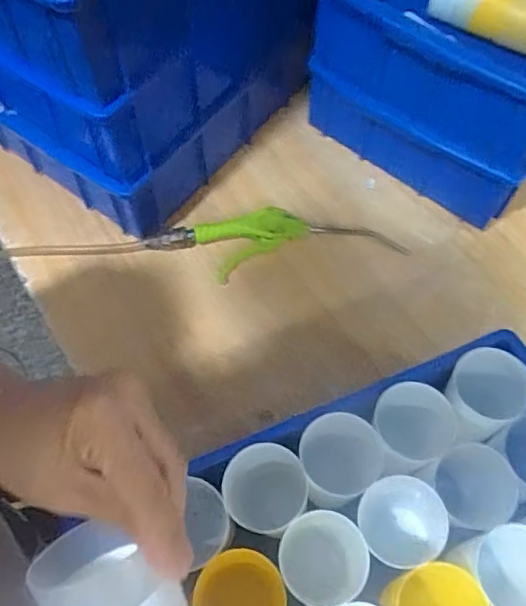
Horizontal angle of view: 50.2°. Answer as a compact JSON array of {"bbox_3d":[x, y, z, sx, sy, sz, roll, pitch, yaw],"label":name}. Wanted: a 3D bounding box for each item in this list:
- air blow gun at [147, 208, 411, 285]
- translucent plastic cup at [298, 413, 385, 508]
[{"bbox_3d":[0.021,-0.067,0.618,0.273,0.026,0.066,-6,61,-7],"label":"air blow gun"},{"bbox_3d":[0.058,0.139,0.471,0.060,0.097,0.063,28,66,13],"label":"translucent plastic cup"}]

